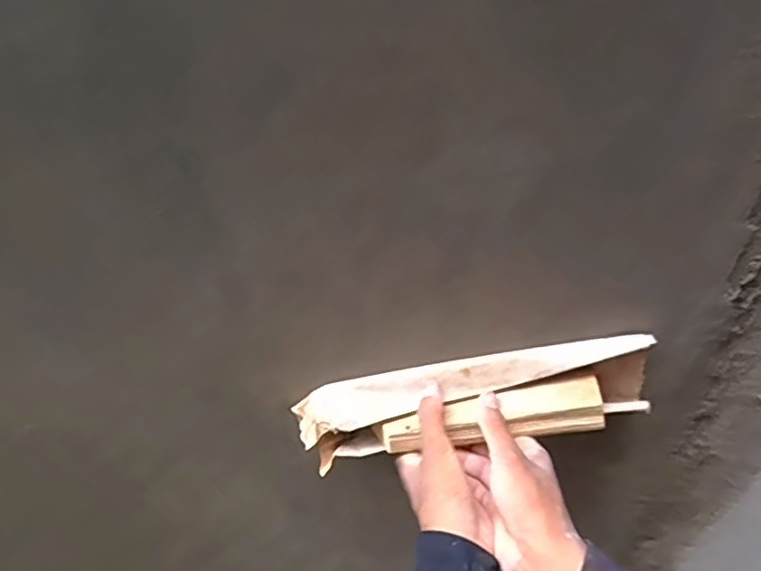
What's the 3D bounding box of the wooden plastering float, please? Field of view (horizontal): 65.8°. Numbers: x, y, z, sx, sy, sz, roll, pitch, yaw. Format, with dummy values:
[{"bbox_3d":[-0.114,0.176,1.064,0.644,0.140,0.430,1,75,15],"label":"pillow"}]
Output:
[{"bbox_3d":[0.073,0.101,0.480,0.280,0.085,0.046,-12,45,9],"label":"wooden plastering float"}]

